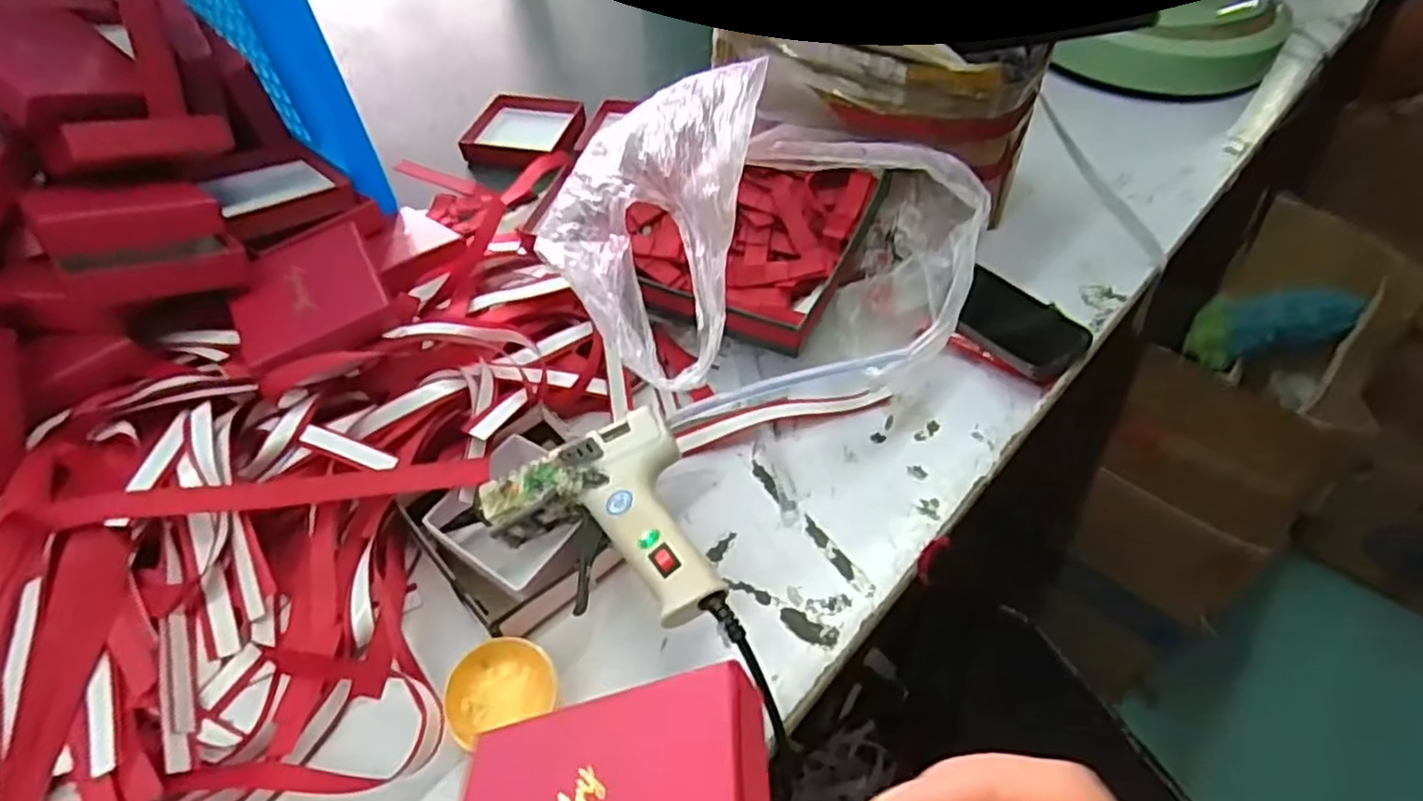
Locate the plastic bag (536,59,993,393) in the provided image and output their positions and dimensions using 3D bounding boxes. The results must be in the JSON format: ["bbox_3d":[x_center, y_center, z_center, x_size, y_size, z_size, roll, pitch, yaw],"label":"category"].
[{"bbox_3d":[0.047,-0.095,0.474,0.266,0.151,0.192,-21,54,-16],"label":"plastic bag"}]

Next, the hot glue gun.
[{"bbox_3d":[-0.060,0.074,0.370,0.118,0.037,0.129,-19,53,-14],"label":"hot glue gun"}]

